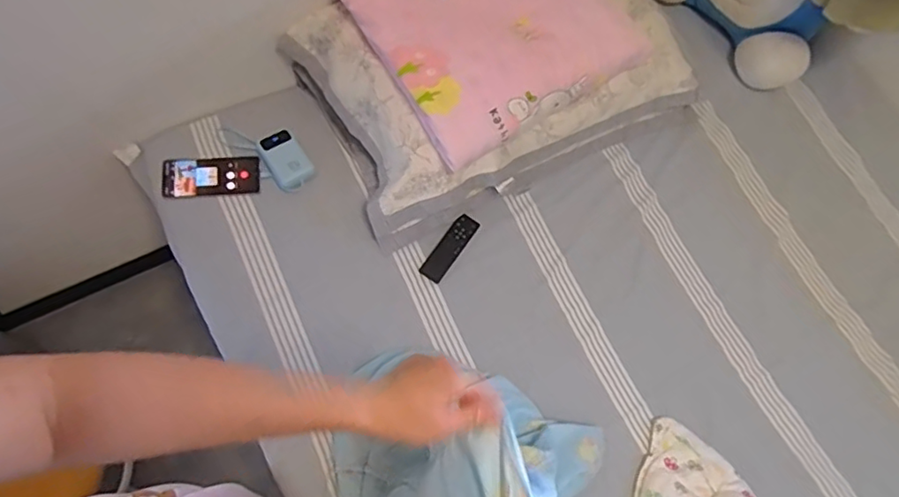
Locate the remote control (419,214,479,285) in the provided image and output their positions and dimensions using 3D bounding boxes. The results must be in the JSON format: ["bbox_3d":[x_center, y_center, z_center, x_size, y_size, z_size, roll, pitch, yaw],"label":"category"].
[{"bbox_3d":[0.002,-0.001,1.076,0.042,0.017,0.144,36,68,6],"label":"remote control"}]

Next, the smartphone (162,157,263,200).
[{"bbox_3d":[-0.430,-0.129,1.056,0.165,0.010,0.071,-5,83,-14],"label":"smartphone"}]

